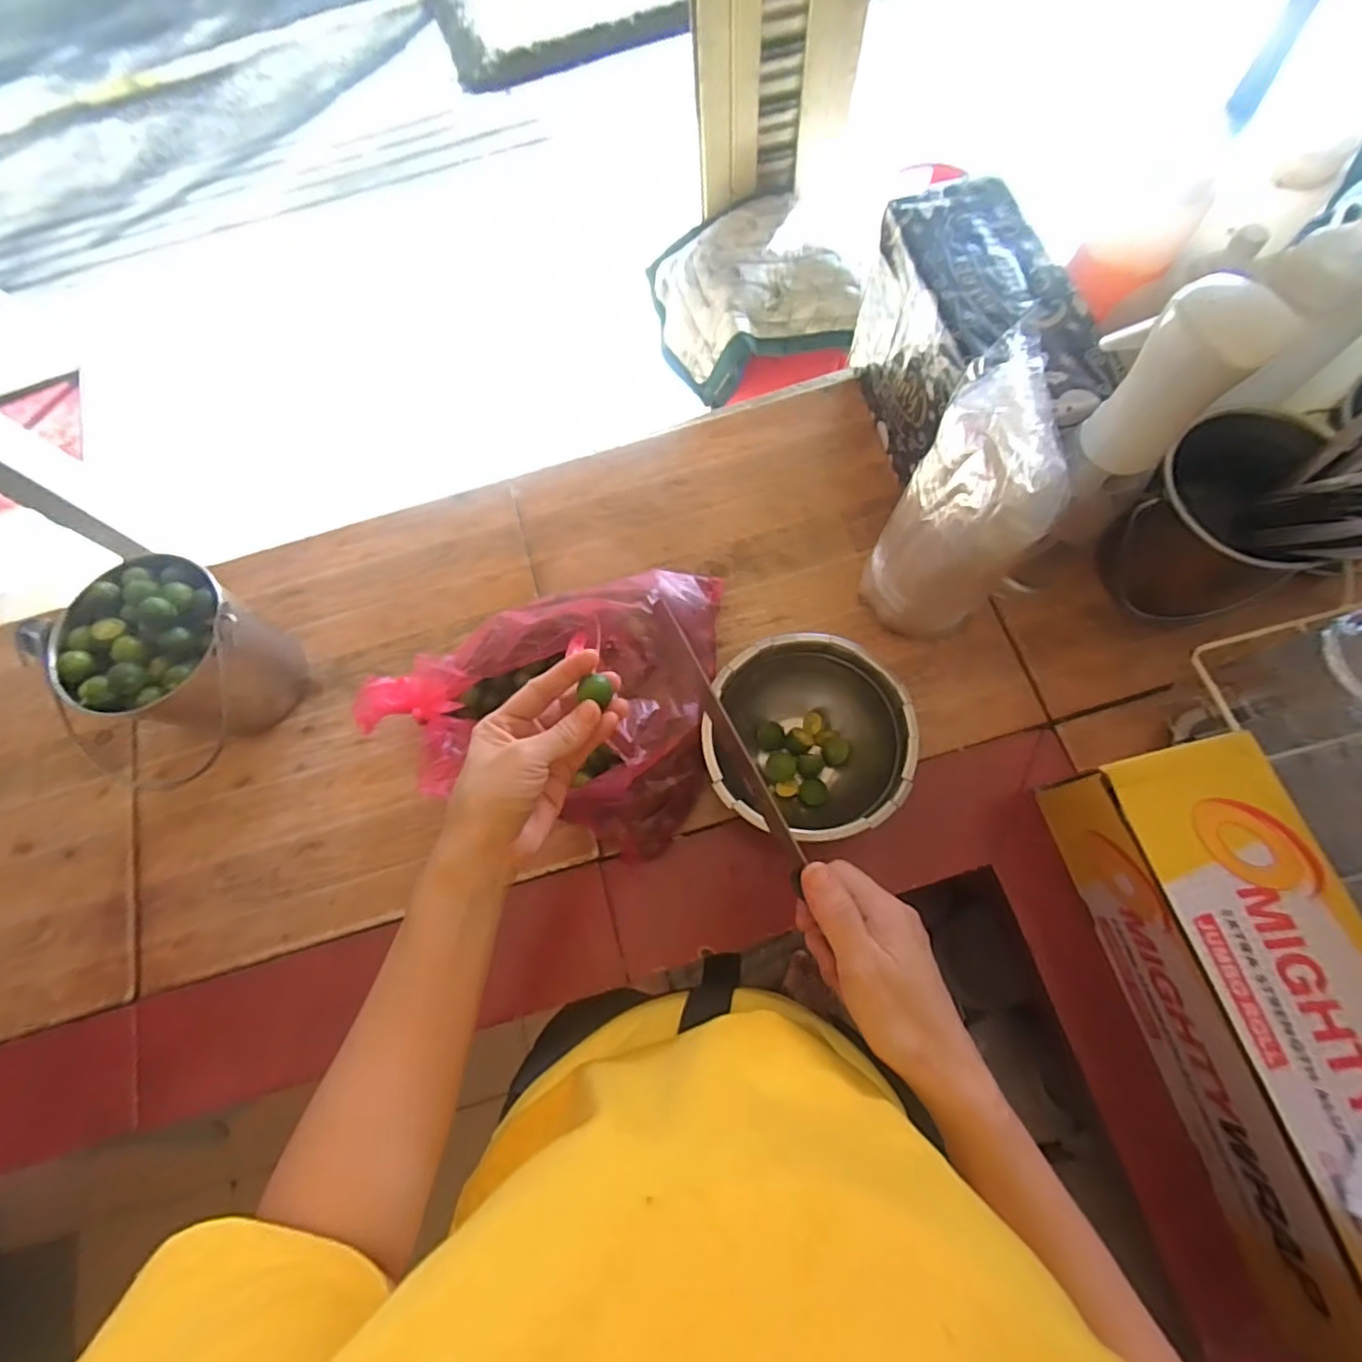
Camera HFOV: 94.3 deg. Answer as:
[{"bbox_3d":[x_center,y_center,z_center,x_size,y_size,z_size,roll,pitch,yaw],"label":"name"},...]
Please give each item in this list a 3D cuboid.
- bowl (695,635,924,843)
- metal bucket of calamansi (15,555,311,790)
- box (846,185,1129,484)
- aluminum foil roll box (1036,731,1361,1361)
[{"bbox_3d":[0.098,0.050,0.513,0.152,0.088,0.154,-1,73,3],"label":"bowl"},{"bbox_3d":[-0.422,-0.017,0.547,0.126,0.139,0.123,-1,73,3],"label":"metal bucket of calamansi"},{"bbox_3d":[0.242,-0.267,0.548,0.096,0.166,0.228,-15,73,-2],"label":"box"},{"bbox_3d":[0.384,0.226,0.420,0.110,0.123,0.355,-17,73,-2],"label":"aluminum foil roll box"}]

